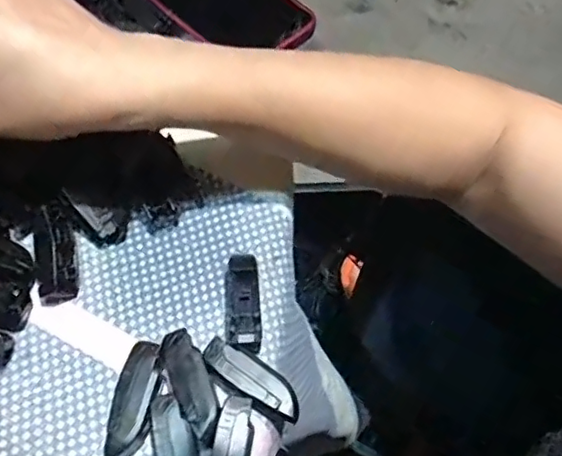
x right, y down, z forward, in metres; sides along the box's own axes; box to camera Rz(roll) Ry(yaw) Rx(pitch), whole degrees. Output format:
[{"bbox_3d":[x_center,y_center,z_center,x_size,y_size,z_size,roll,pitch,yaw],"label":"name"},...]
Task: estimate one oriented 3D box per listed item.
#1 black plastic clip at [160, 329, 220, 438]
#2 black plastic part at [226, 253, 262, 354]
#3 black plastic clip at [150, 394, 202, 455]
[{"bbox_3d":[-0.044,0.073,0.291,0.018,0.006,0.050,-22,66,-13],"label":"black plastic clip"},{"bbox_3d":[-0.020,0.035,0.315,0.017,0.011,0.059,-2,50,-4],"label":"black plastic part"},{"bbox_3d":[-0.048,0.105,0.280,0.020,0.007,0.053,-15,78,-10],"label":"black plastic clip"}]

